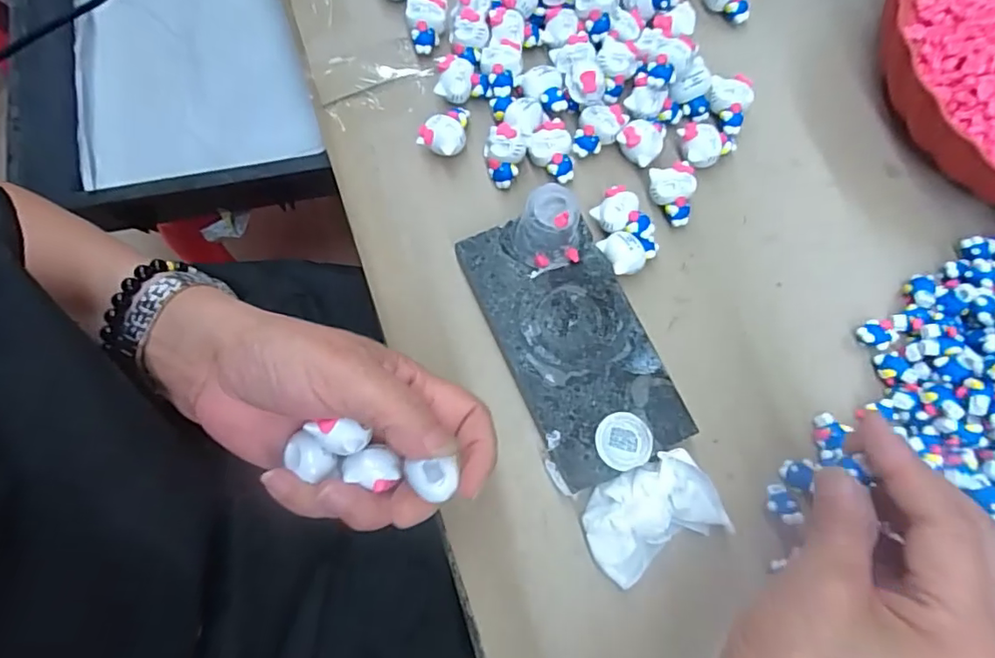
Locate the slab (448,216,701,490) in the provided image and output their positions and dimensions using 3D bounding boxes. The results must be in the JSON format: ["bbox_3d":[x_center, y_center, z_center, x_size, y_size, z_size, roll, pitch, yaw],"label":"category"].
[{"bbox_3d":[0.039,0.007,0.298,0.074,0.022,0.143,-23,77,-7],"label":"slab"}]

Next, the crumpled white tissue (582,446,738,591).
[{"bbox_3d":[0.076,0.094,0.273,0.066,0.030,0.045,-29,78,-8],"label":"crumpled white tissue"}]

